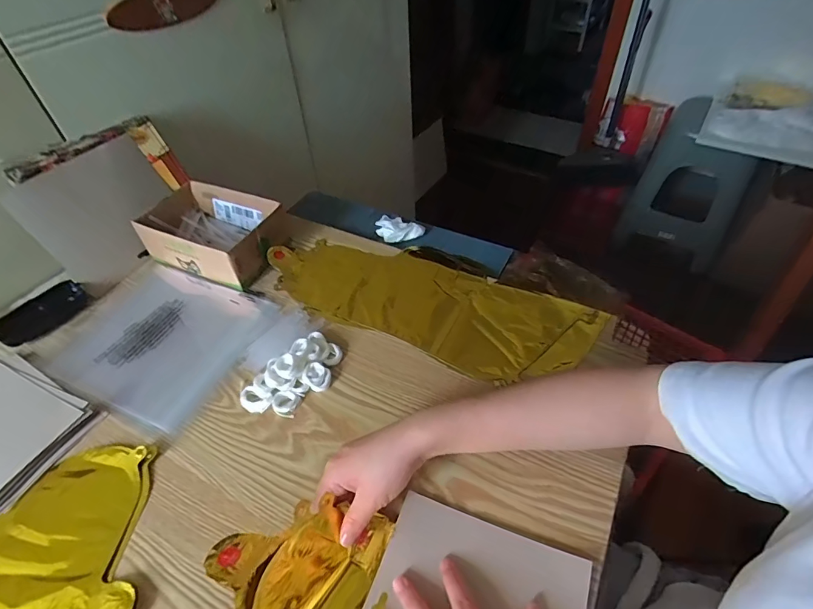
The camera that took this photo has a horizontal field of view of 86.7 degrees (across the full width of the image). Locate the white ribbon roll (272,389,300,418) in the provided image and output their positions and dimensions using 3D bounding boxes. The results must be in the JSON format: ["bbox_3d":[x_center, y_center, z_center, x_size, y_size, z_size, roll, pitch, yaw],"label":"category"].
[{"bbox_3d":[-0.135,0.109,0.475,0.028,0.011,0.026,-2,46,2],"label":"white ribbon roll"}]

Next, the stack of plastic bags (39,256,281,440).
[{"bbox_3d":[-0.330,0.039,0.572,0.254,0.009,0.209,16,49,18],"label":"stack of plastic bags"}]

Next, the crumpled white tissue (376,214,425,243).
[{"bbox_3d":[-0.018,-0.131,0.707,0.065,0.023,0.078,-27,50,-21],"label":"crumpled white tissue"}]

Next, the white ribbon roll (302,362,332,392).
[{"bbox_3d":[-0.103,0.084,0.492,0.030,0.016,0.028,-2,46,2],"label":"white ribbon roll"}]

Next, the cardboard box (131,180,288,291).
[{"bbox_3d":[-0.287,-0.111,0.643,0.199,0.061,0.143,14,49,16],"label":"cardboard box"}]

